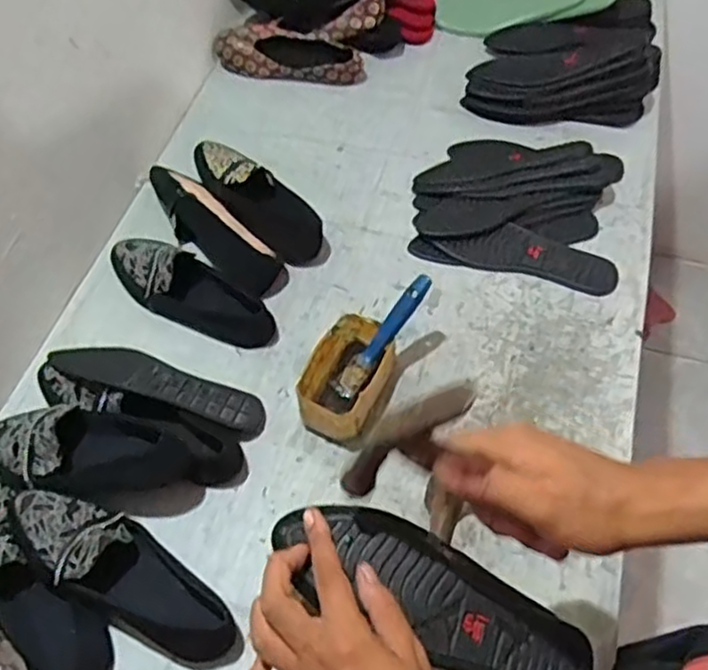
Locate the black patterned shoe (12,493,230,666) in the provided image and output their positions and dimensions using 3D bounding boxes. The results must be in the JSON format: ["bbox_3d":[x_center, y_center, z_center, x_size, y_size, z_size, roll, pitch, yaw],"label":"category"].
[{"bbox_3d":[-0.215,0.218,0.638,0.231,0.076,0.080,28,63,20],"label":"black patterned shoe"}]

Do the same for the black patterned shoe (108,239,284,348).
[{"bbox_3d":[-0.202,-0.061,0.833,0.241,0.054,0.081,27,62,20],"label":"black patterned shoe"}]

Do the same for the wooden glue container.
[{"bbox_3d":[-0.005,0.047,0.747,0.087,0.057,0.133,18,60,15],"label":"wooden glue container"}]

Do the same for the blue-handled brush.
[{"bbox_3d":[0.031,0.001,0.752,0.032,0.020,0.157,40,98,25],"label":"blue-handled brush"}]

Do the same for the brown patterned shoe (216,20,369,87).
[{"bbox_3d":[-0.102,-0.435,1.069,0.237,0.050,0.077,12,58,11],"label":"brown patterned shoe"}]

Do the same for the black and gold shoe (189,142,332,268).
[{"bbox_3d":[-0.128,-0.182,0.902,0.081,0.062,0.233,-36,61,-18],"label":"black and gold shoe"}]

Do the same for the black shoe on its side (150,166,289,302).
[{"bbox_3d":[-0.189,-0.144,0.890,0.071,0.054,0.259,-38,62,-19],"label":"black shoe on its side"}]

